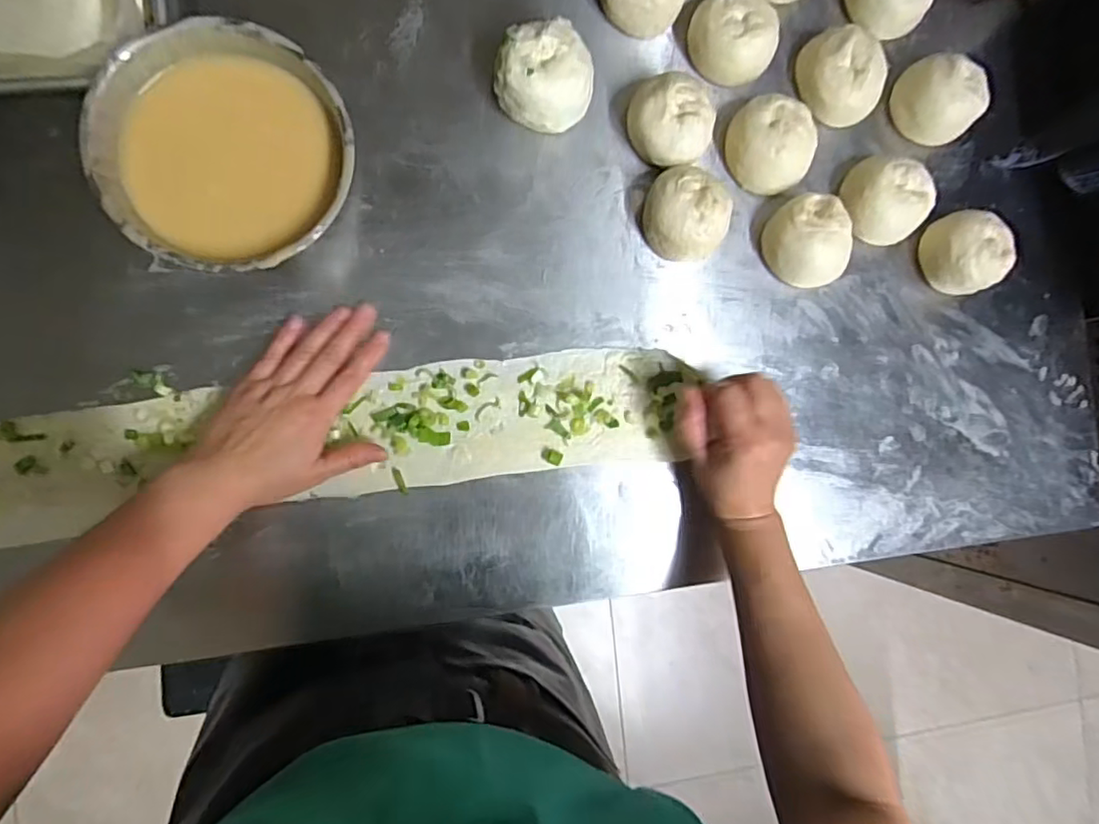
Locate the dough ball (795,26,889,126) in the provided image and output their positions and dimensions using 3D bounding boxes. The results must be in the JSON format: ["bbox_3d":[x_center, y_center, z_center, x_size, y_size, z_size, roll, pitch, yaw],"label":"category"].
[{"bbox_3d":[0.257,-0.293,0.540,0.074,0.039,0.062,33,84,-7],"label":"dough ball"}]

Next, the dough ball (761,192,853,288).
[{"bbox_3d":[0.224,-0.147,0.534,0.069,0.043,0.078,-23,92,-9],"label":"dough ball"}]

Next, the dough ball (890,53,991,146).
[{"bbox_3d":[0.351,-0.282,0.556,0.069,0.037,0.076,-33,94,-8],"label":"dough ball"}]

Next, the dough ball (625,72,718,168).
[{"bbox_3d":[0.099,-0.239,0.517,0.076,0.049,0.064,33,84,-7],"label":"dough ball"}]

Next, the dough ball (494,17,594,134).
[{"bbox_3d":[-0.005,-0.268,0.500,0.076,0.053,0.070,0,89,-9],"label":"dough ball"}]

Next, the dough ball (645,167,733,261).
[{"bbox_3d":[0.114,-0.164,0.521,0.076,0.057,0.068,38,84,-6],"label":"dough ball"}]

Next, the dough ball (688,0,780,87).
[{"bbox_3d":[0.158,-0.318,0.528,0.064,0.040,0.065,0,89,-9],"label":"dough ball"}]

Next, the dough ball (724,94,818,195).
[{"bbox_3d":[0.192,-0.228,0.529,0.070,0.038,0.068,6,88,-9],"label":"dough ball"}]

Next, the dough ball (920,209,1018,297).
[{"bbox_3d":[0.375,-0.144,0.559,0.060,0.049,0.072,-18,92,-9],"label":"dough ball"}]

